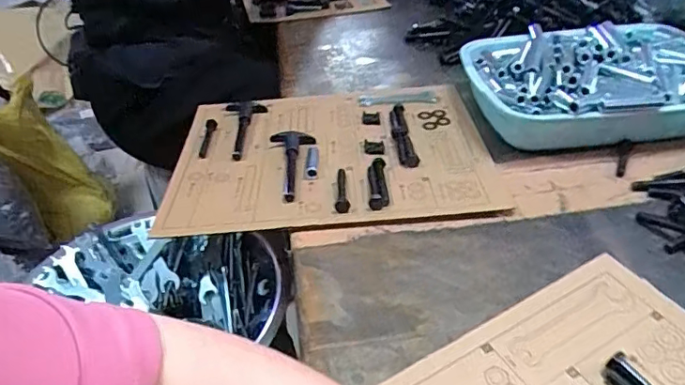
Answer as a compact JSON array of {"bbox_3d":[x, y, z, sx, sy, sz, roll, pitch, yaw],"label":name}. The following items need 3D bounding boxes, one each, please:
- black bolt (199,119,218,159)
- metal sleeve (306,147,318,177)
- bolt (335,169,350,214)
[{"bbox_3d":[-0.177,-0.071,0.686,0.015,0.014,0.080,-3,38,0],"label":"black bolt"},{"bbox_3d":[-0.036,-0.038,0.625,0.013,0.009,0.059,-2,38,1],"label":"metal sleeve"},{"bbox_3d":[-0.002,-0.005,0.570,0.015,0.013,0.082,-4,38,-2],"label":"bolt"}]

